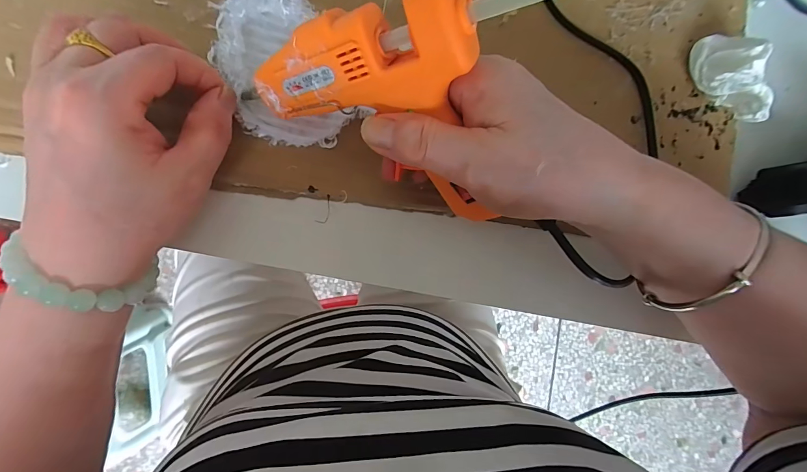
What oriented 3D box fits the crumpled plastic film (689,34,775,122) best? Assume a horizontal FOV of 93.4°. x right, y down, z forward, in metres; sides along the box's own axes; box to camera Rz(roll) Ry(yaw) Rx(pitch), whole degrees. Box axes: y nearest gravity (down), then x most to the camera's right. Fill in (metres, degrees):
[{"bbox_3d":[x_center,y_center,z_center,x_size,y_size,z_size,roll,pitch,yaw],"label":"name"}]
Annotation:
[{"bbox_3d":[0.217,-0.105,0.251,0.033,0.028,0.062,-22,91,-8],"label":"crumpled plastic film"}]

